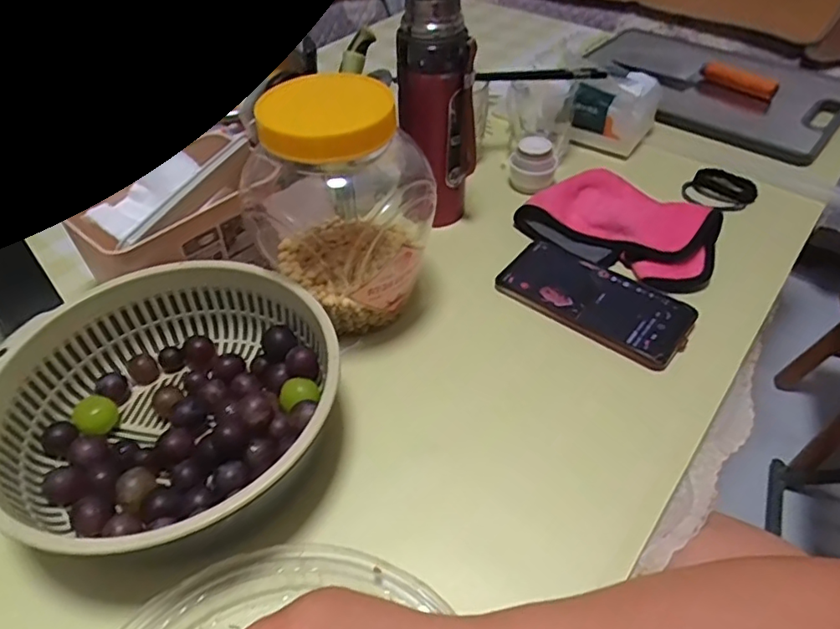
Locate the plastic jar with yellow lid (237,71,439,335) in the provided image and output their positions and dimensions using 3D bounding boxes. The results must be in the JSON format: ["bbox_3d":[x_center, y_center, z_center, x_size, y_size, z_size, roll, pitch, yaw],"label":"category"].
[{"bbox_3d":[-0.063,-0.079,0.465,0.142,0.199,0.125,15,49,17],"label":"plastic jar with yellow lid"}]

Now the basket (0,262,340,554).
[{"bbox_3d":[-0.168,0.062,0.394,0.218,0.067,0.222,-36,54,-27],"label":"basket"}]

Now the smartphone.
[{"bbox_3d":[0.154,-0.016,0.505,0.162,0.012,0.077,29,54,28],"label":"smartphone"}]

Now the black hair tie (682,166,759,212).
[{"bbox_3d":[0.329,-0.136,0.625,0.070,0.032,0.046,25,51,23],"label":"black hair tie"}]

